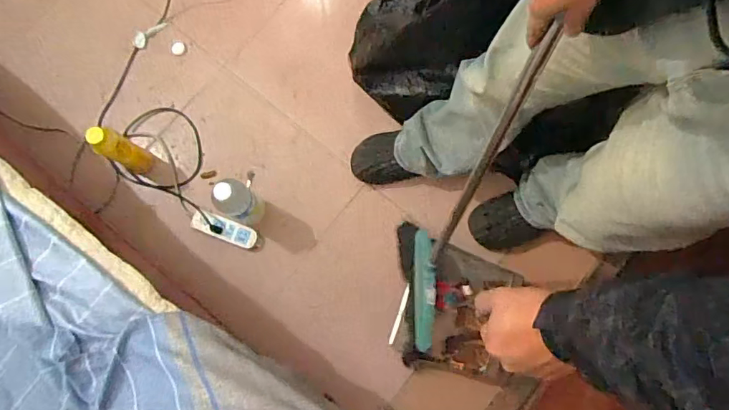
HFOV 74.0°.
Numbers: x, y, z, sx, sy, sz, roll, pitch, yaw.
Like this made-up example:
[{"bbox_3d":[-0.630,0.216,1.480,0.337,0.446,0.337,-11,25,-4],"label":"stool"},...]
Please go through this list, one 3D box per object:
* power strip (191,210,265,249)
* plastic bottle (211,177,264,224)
[{"bbox_3d":[-0.345,0.061,1.198,0.178,0.034,0.057,20,80,4],"label":"power strip"},{"bbox_3d":[-0.285,-0.009,1.119,0.063,0.243,0.080,31,81,6],"label":"plastic bottle"}]

